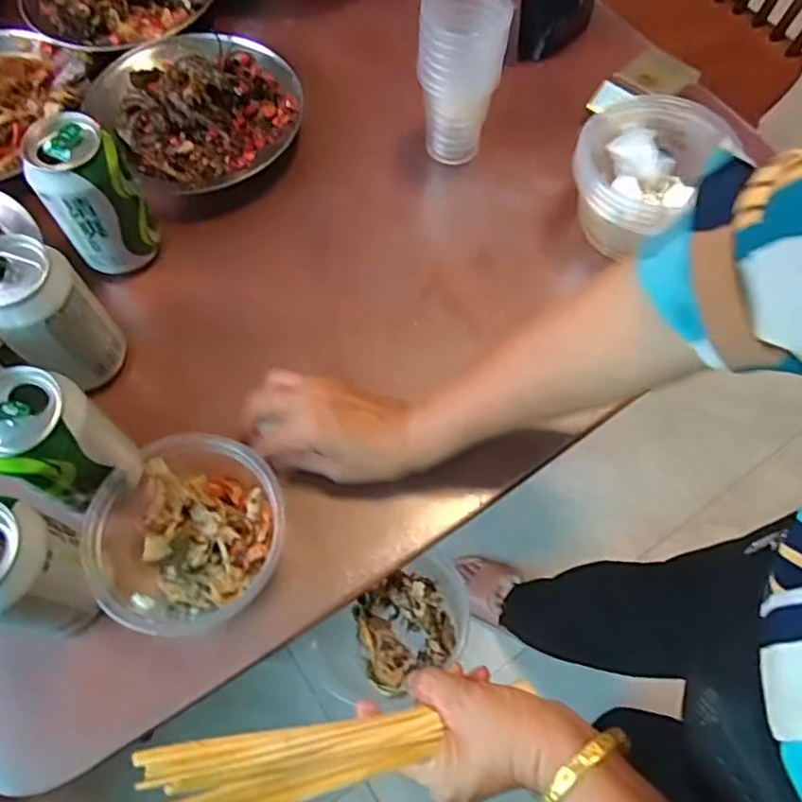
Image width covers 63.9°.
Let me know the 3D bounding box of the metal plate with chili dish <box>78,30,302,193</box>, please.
[{"bbox_3d":[-0.177,-0.268,0.578,0.166,0.043,0.170,0,66,0],"label":"metal plate with chili dish"}]

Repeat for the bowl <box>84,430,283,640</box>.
[{"bbox_3d":[-0.133,0.084,0.409,0.121,0.056,0.119,0,66,0],"label":"bowl"}]

